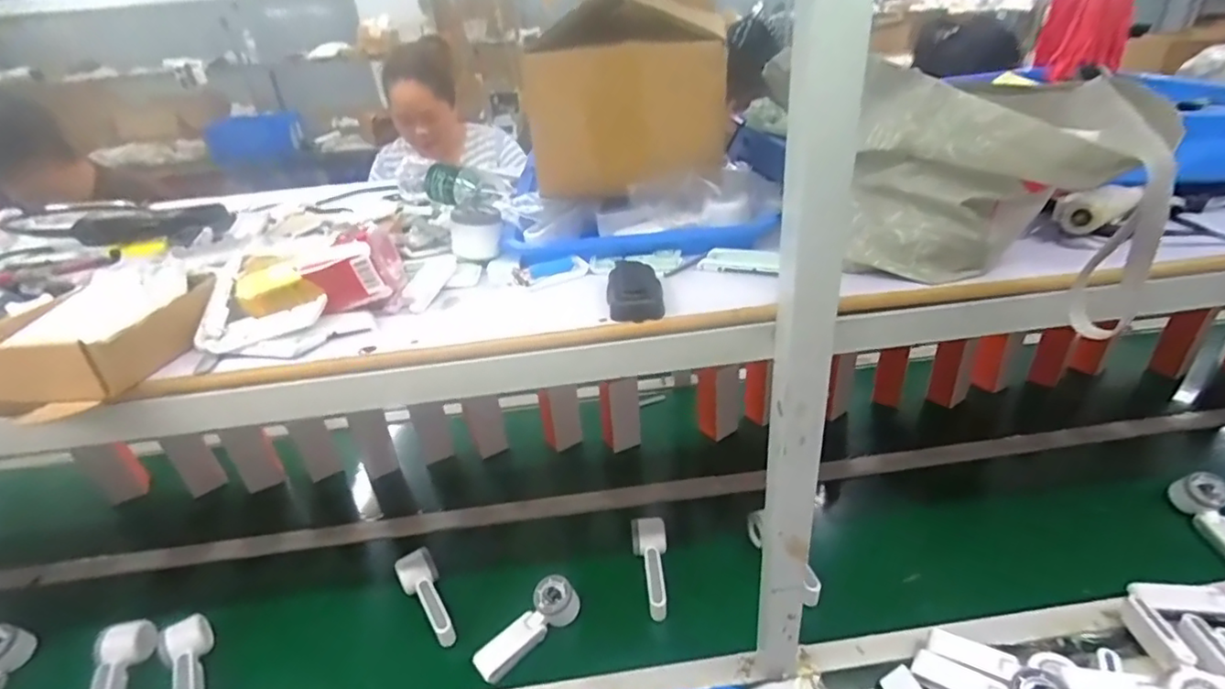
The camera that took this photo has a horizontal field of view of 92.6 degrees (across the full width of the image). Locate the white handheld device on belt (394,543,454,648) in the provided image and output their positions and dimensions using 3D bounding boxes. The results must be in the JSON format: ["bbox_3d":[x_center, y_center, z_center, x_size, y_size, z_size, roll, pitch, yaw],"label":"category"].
[{"bbox_3d":[-0.294,0.407,0.930,0.057,0.070,0.173,-21,35,-24],"label":"white handheld device on belt"}]

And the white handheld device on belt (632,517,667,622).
[{"bbox_3d":[0.063,0.360,0.951,0.059,0.052,0.174,-4,31,2],"label":"white handheld device on belt"}]

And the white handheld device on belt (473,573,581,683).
[{"bbox_3d":[-0.127,0.426,0.880,0.170,0.039,0.060,-38,43,-23],"label":"white handheld device on belt"}]

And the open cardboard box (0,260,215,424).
[{"bbox_3d":[-0.475,-0.018,0.549,0.151,0.056,0.173,-3,31,3],"label":"open cardboard box"}]

